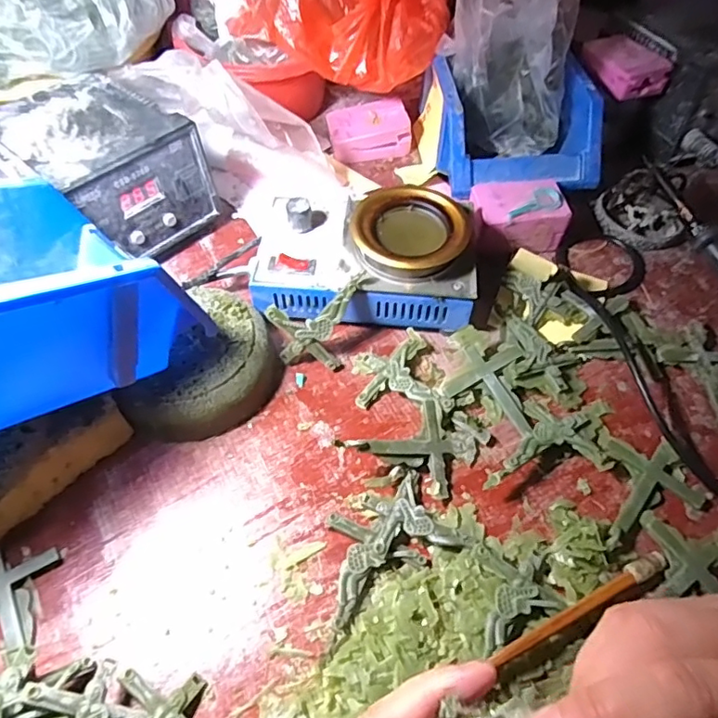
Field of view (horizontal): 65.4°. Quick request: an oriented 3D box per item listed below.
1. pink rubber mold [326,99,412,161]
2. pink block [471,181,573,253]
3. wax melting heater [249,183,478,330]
[{"bbox_3d":[0.009,-0.210,0.512,0.071,0.023,0.050,-7,56,-6],"label":"pink rubber mold"},{"bbox_3d":[0.123,-0.110,0.435,0.068,0.035,0.044,-4,56,-3],"label":"pink block"},{"bbox_3d":[0.005,-0.073,0.394,0.150,0.053,0.097,6,56,3],"label":"wax melting heater"}]

